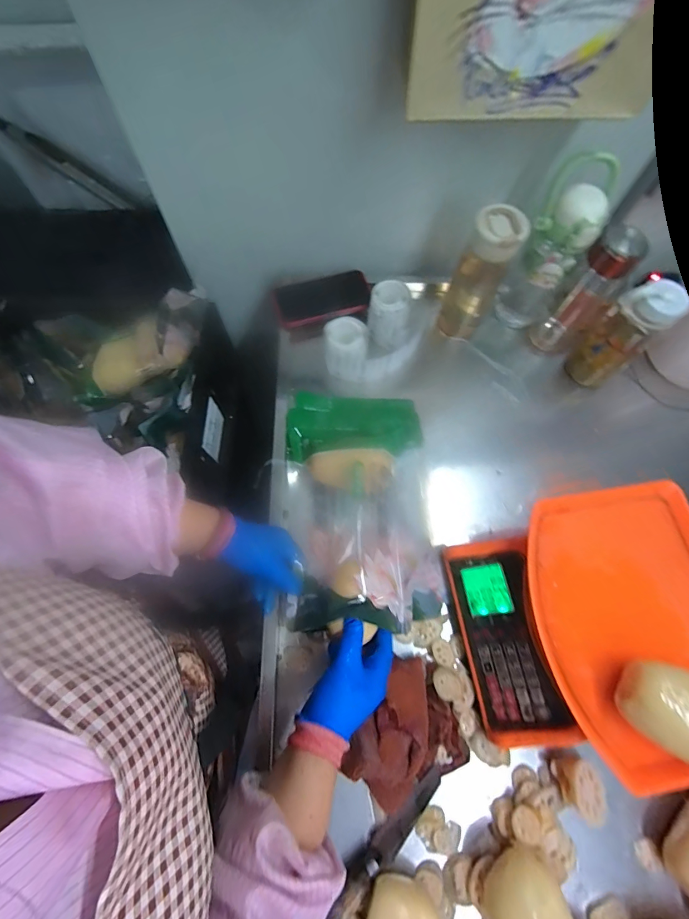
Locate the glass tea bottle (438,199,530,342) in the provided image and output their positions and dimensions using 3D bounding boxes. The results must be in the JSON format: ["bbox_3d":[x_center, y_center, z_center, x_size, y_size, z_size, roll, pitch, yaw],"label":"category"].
[{"bbox_3d":[0.205,-0.280,0.598,0.077,0.207,0.061,21,71,6],"label":"glass tea bottle"}]

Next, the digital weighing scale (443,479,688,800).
[{"bbox_3d":[0.289,0.195,0.462,0.267,0.122,0.286,-8,70,-4],"label":"digital weighing scale"}]

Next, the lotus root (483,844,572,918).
[{"bbox_3d":[0.197,0.474,0.404,0.077,0.053,0.076,0,70,-1],"label":"lotus root"}]

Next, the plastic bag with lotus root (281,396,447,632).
[{"bbox_3d":[0.023,0.055,0.529,0.202,0.090,0.351,-4,70,-3],"label":"plastic bag with lotus root"}]

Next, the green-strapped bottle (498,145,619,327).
[{"bbox_3d":[0.317,-0.318,0.600,0.085,0.249,0.092,25,71,8],"label":"green-strapped bottle"}]

